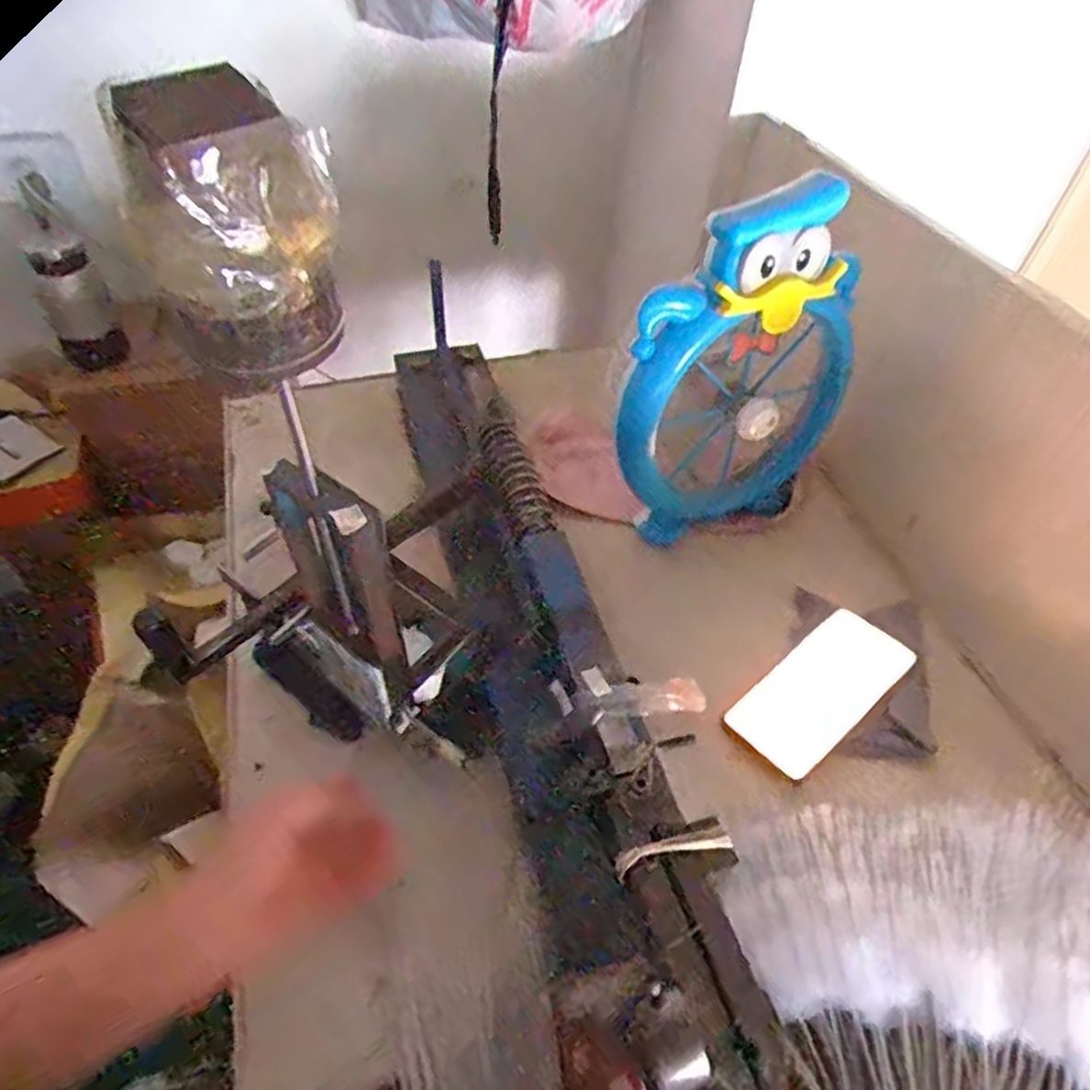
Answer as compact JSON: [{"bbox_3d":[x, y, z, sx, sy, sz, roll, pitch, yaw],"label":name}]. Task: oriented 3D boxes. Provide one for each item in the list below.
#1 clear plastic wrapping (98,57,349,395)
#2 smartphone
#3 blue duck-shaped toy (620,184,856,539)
[{"bbox_3d":[-0.102,-0.107,0.240,0.063,0.093,0.059,-17,51,-18],"label":"clear plastic wrapping"},{"bbox_3d":[0.221,0.115,0.577,0.158,0.007,0.075,-35,49,-22],"label":"smartphone"},{"bbox_3d":[0.170,-0.135,0.618,0.221,0.297,0.068,-17,51,-18],"label":"blue duck-shaped toy"}]

